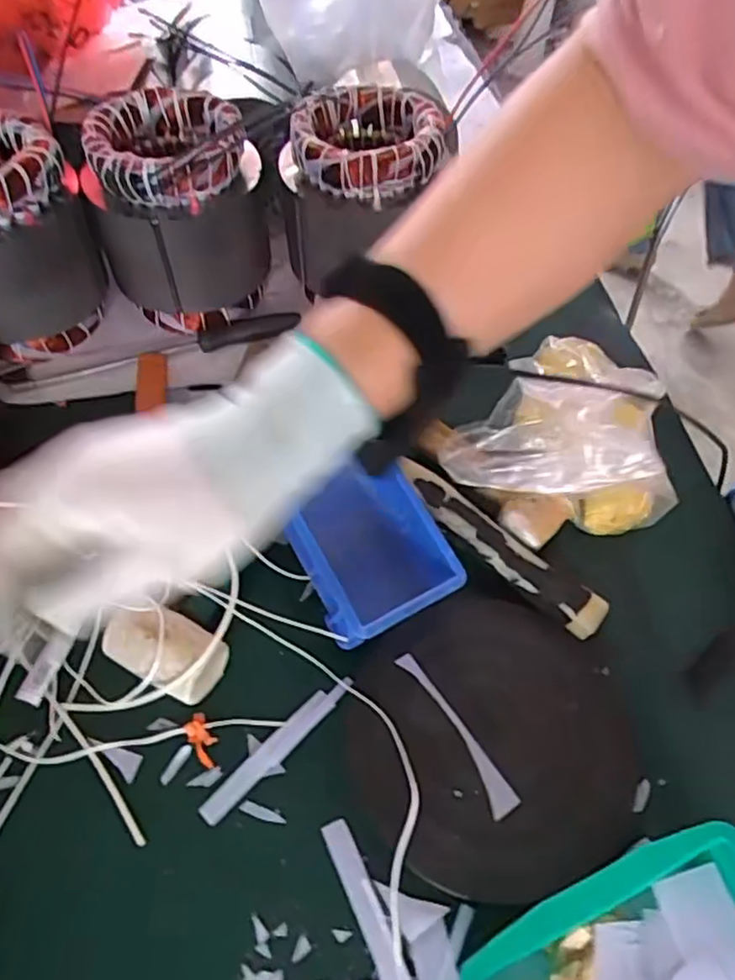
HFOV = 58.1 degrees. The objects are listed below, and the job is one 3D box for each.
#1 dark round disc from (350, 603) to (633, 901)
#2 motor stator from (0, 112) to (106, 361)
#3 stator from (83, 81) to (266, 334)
[{"bbox_3d":[0.085,0.169,0.459,0.192,0.016,0.187,2,56,-3],"label":"dark round disc"},{"bbox_3d":[-0.339,-0.234,0.612,0.153,0.170,0.140,-24,61,-19],"label":"motor stator"},{"bbox_3d":[-0.180,-0.266,0.640,0.154,0.172,0.143,-15,58,-14],"label":"stator"}]

